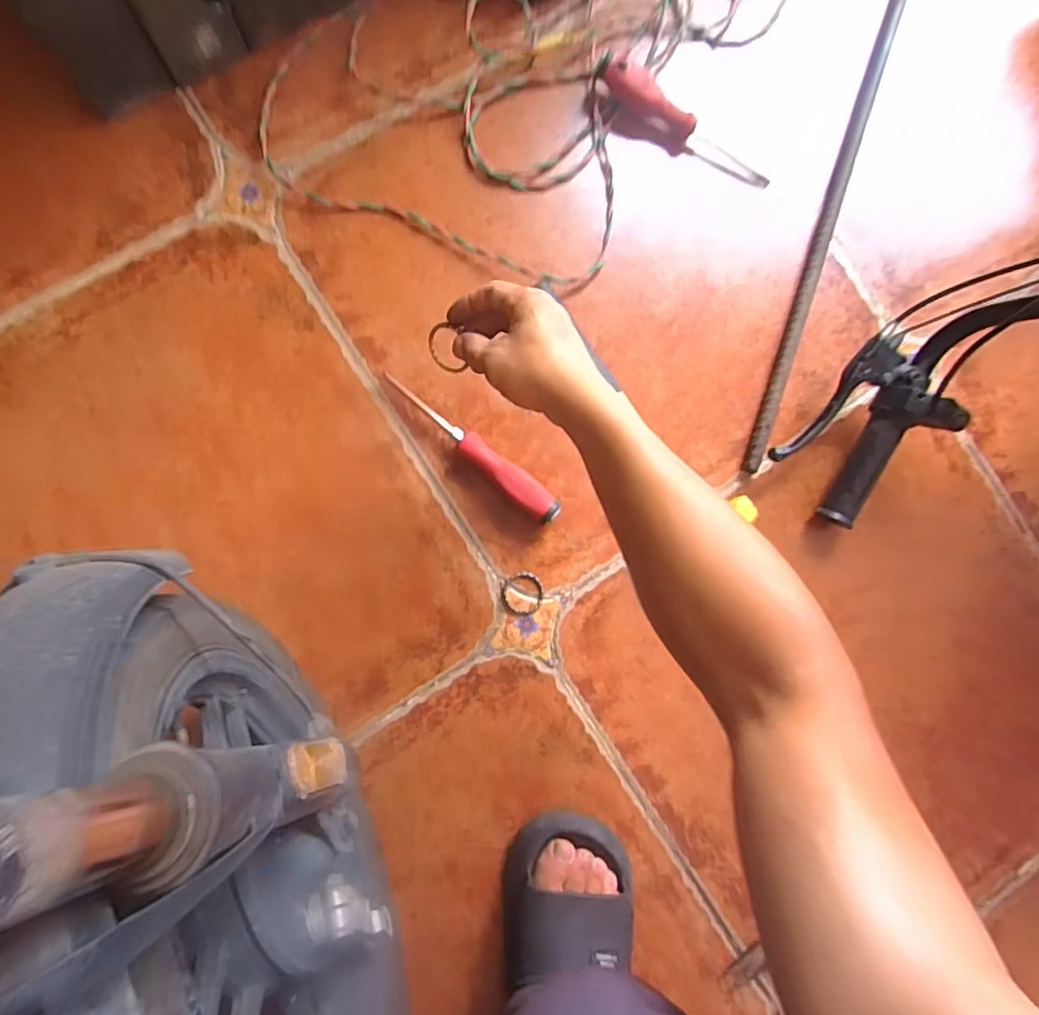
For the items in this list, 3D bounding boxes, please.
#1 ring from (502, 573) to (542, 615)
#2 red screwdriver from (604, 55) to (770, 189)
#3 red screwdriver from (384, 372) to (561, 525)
[{"bbox_3d":[0.004,0.085,0.585,0.041,0.004,0.042,0,88,-7],"label":"ring"},{"bbox_3d":[0.173,-0.391,0.613,0.205,0.035,0.052,24,85,-6],"label":"red screwdriver"},{"bbox_3d":[-0.047,-0.055,0.573,0.205,0.036,0.030,40,84,-4],"label":"red screwdriver"}]

